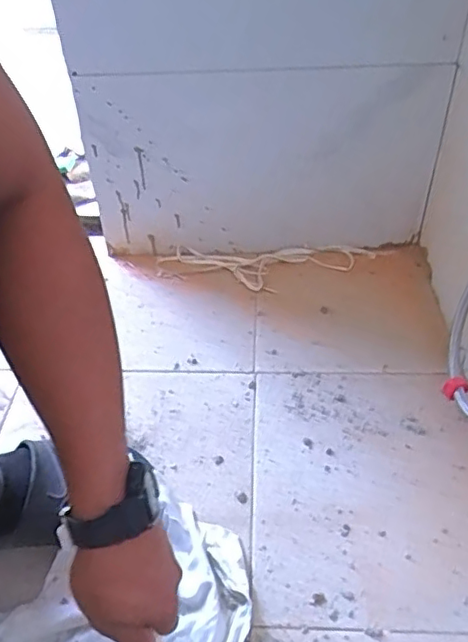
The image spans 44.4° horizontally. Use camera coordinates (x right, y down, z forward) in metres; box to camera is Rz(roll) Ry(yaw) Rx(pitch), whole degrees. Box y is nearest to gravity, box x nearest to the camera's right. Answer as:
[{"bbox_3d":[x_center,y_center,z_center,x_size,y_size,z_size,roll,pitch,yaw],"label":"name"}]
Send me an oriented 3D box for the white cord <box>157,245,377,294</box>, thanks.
[{"bbox_3d":[0.050,-0.081,0.865,0.327,0.013,0.097,-2,43,0],"label":"white cord"}]

